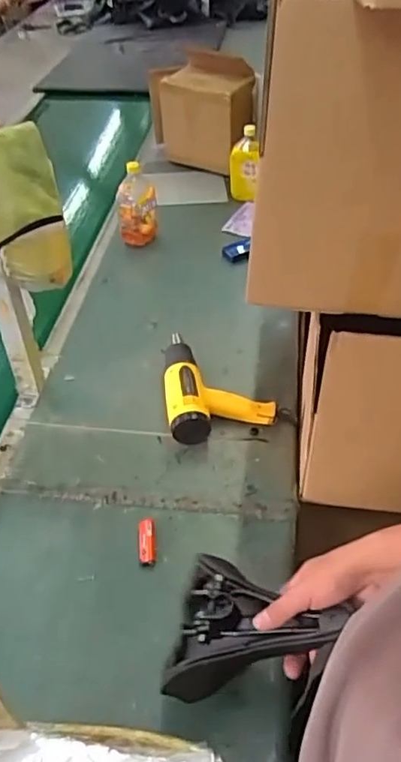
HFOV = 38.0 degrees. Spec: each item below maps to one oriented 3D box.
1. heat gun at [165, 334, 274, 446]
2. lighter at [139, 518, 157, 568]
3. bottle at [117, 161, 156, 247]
[{"bbox_3d":[0.031,0.000,1.100,0.197,0.070,0.248,-5,44,-4],"label":"heat gun"},{"bbox_3d":[-0.081,0.245,0.891,0.027,0.014,0.080,-4,44,-3],"label":"lighter"},{"bbox_3d":[-0.161,-0.443,1.475,0.097,0.194,0.077,-6,44,-5],"label":"bottle"}]

